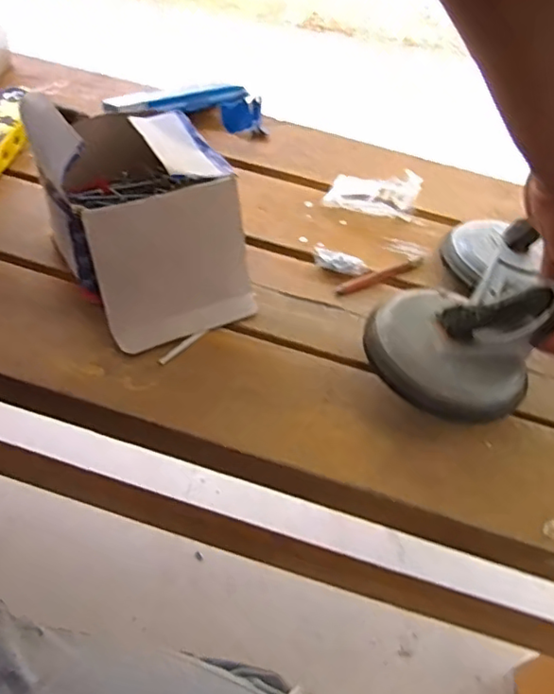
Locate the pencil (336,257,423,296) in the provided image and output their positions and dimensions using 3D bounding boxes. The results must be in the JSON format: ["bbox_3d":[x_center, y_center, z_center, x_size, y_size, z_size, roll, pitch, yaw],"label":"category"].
[{"bbox_3d":[0.089,-0.061,0.494,0.087,0.005,0.011,-20,57,-22],"label":"pencil"}]

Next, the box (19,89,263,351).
[{"bbox_3d":[-0.097,-0.107,0.423,0.129,0.131,0.156,-21,58,-22],"label":"box"}]

